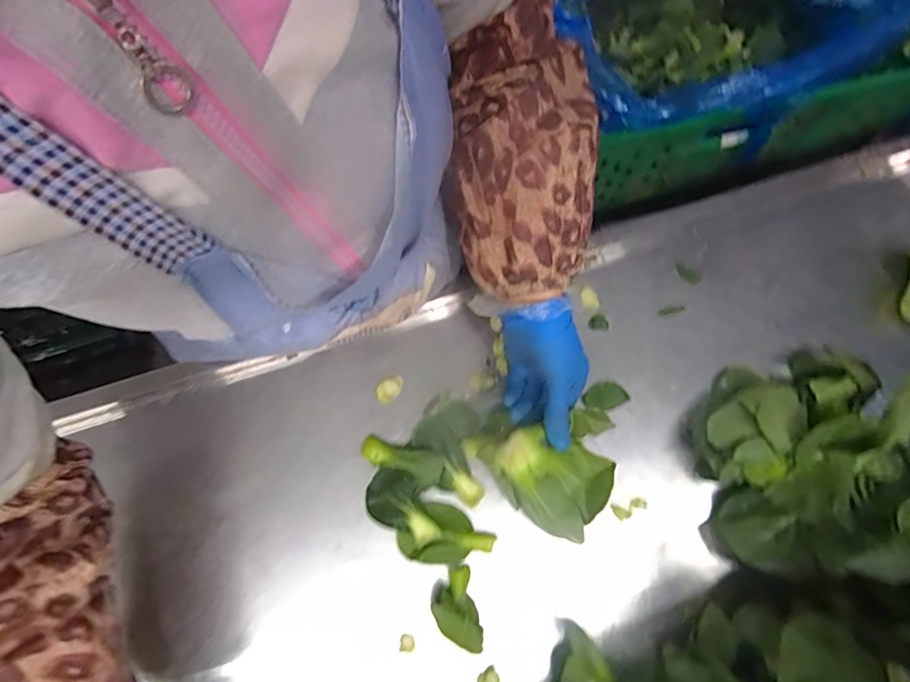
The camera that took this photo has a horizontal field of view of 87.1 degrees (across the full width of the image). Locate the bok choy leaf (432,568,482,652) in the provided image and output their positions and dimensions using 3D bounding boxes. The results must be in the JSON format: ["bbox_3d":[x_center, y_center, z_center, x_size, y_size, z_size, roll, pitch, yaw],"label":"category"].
[{"bbox_3d":[0.000,0.233,0.412,0.037,0.021,0.065,-13,76,-4],"label":"bok choy leaf"}]

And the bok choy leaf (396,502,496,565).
[{"bbox_3d":[-0.009,0.173,0.433,0.084,0.013,0.050,-1,75,-1],"label":"bok choy leaf"}]

